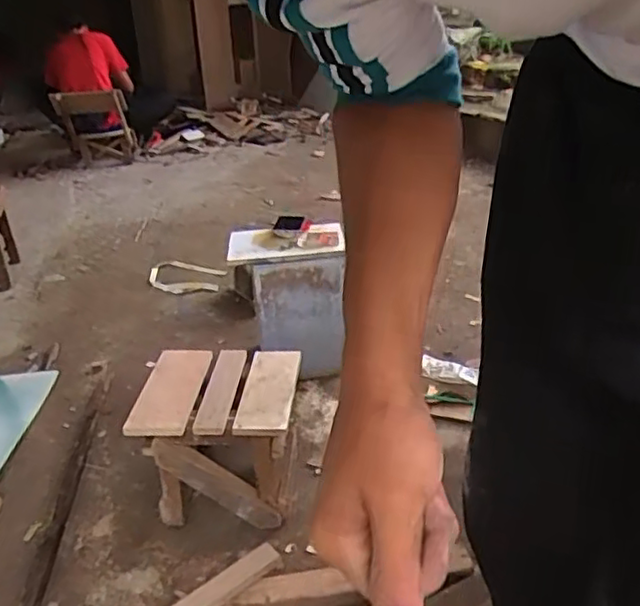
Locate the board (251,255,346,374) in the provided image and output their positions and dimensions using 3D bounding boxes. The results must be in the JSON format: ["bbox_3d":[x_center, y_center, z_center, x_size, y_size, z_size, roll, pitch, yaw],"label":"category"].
[{"bbox_3d":[-0.052,0.041,1.760,0.228,0.313,0.028,-5,12,-9],"label":"board"}]

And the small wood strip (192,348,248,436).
[{"bbox_3d":[-0.199,0.167,1.332,0.064,0.020,0.291,-2,27,4],"label":"small wood strip"}]

